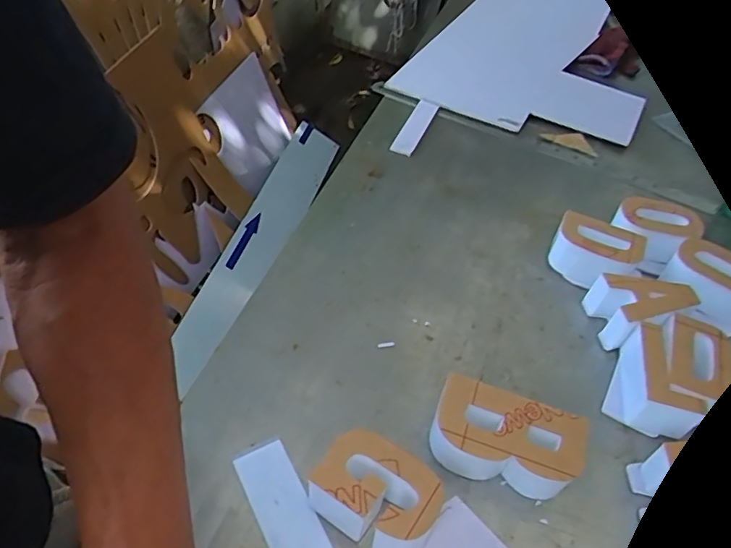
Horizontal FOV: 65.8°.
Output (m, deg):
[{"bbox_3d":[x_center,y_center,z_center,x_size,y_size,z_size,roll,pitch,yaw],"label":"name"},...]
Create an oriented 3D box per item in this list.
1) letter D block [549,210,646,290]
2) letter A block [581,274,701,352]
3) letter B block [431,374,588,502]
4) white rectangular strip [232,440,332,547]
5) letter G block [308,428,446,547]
[{"bbox_3d":[0.230,-0.021,0.573,0.082,0.051,0.063,28,51,17],"label":"letter D block"},{"bbox_3d":[0.260,0.034,0.531,0.084,0.043,0.060,0,48,-7],"label":"letter A block"},{"bbox_3d":[0.106,0.126,0.431,0.107,0.047,0.055,17,48,8],"label":"letter B block"},{"bbox_3d":[-0.051,0.180,0.396,0.038,0.004,0.130,-20,53,-23],"label":"white rectangular strip"},{"bbox_3d":[0.007,0.154,0.396,0.083,0.049,0.055,28,51,17],"label":"letter G block"}]

